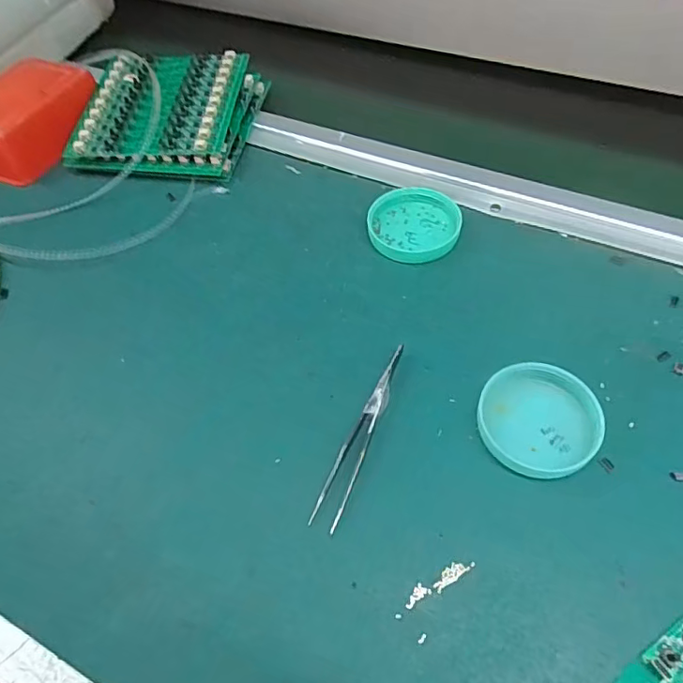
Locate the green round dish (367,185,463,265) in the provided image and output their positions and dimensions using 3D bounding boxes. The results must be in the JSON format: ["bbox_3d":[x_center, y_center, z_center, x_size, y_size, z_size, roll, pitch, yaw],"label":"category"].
[{"bbox_3d":[0.054,-0.089,0.393,0.065,0.008,0.075,12,57,12],"label":"green round dish"}]

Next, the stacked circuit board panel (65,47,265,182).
[{"bbox_3d":[-0.155,-0.208,0.478,0.150,0.032,0.160,6,56,8],"label":"stacked circuit board panel"}]

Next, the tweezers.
[{"bbox_3d":[0.012,0.049,0.296,0.015,0.010,0.114,18,58,16],"label":"tweezers"}]

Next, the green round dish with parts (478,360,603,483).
[{"bbox_3d":[0.110,0.043,0.294,0.063,0.013,0.060,-2,55,3],"label":"green round dish with parts"}]

